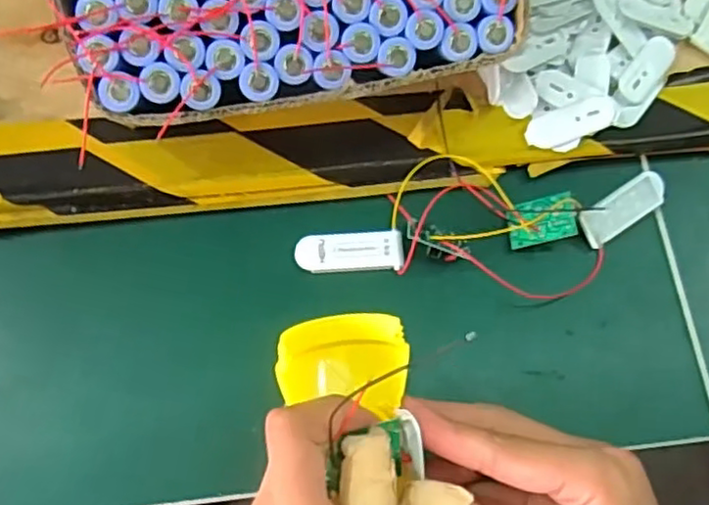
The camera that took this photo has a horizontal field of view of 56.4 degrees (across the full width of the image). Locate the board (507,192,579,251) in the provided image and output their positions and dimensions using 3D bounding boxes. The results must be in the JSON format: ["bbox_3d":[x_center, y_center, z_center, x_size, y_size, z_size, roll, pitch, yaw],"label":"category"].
[{"bbox_3d":[0.101,-0.017,0.357,0.035,0.006,0.024,-14,75,14],"label":"board"}]

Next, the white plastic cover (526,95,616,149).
[{"bbox_3d":[0.120,-0.072,0.367,0.049,0.004,0.019,-20,75,5],"label":"white plastic cover"}]

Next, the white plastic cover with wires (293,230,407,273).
[{"bbox_3d":[-0.002,0.000,0.359,0.057,0.005,0.021,-2,71,-2],"label":"white plastic cover with wires"}]

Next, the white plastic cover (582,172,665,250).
[{"bbox_3d":[0.150,-0.025,0.369,0.057,0.009,0.021,-33,97,-10],"label":"white plastic cover"}]

